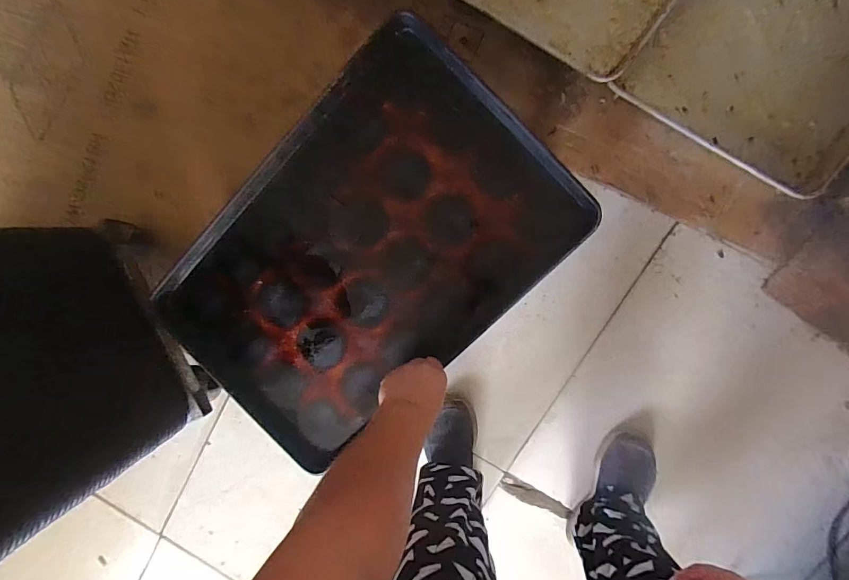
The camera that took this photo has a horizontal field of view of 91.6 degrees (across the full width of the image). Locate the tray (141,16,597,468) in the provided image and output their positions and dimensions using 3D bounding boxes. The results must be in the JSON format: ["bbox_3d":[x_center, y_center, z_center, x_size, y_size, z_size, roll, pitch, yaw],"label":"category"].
[{"bbox_3d":[-0.096,-0.039,0.626,0.598,0.052,0.392,-43,90,10],"label":"tray"}]

